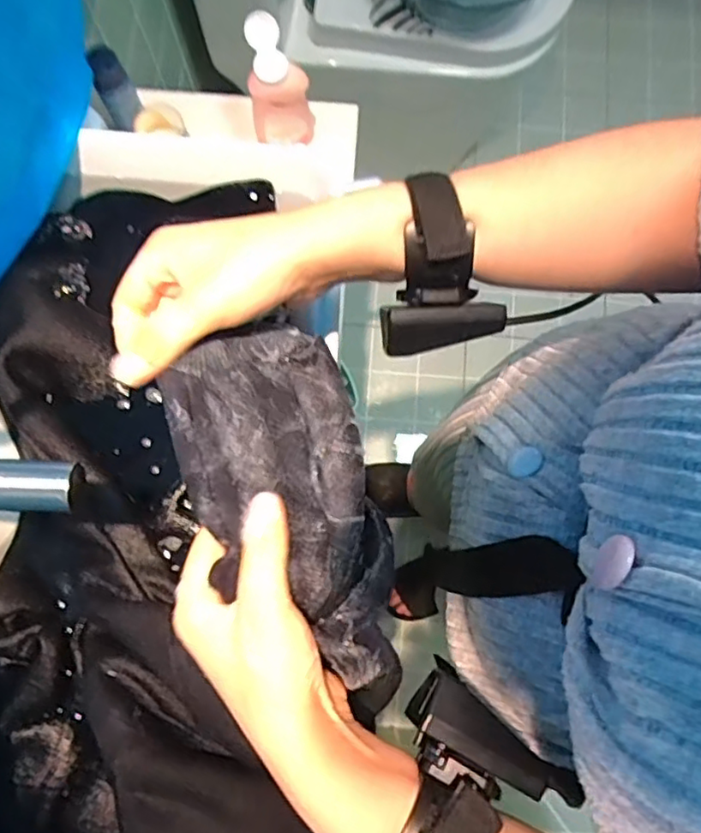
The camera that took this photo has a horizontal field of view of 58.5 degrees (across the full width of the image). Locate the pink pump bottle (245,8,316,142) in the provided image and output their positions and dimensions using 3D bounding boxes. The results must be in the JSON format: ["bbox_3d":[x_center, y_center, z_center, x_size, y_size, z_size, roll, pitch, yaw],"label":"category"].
[{"bbox_3d":[-0.065,-0.299,0.560,0.053,0.101,0.061,-4,80,-1],"label":"pink pump bottle"}]

